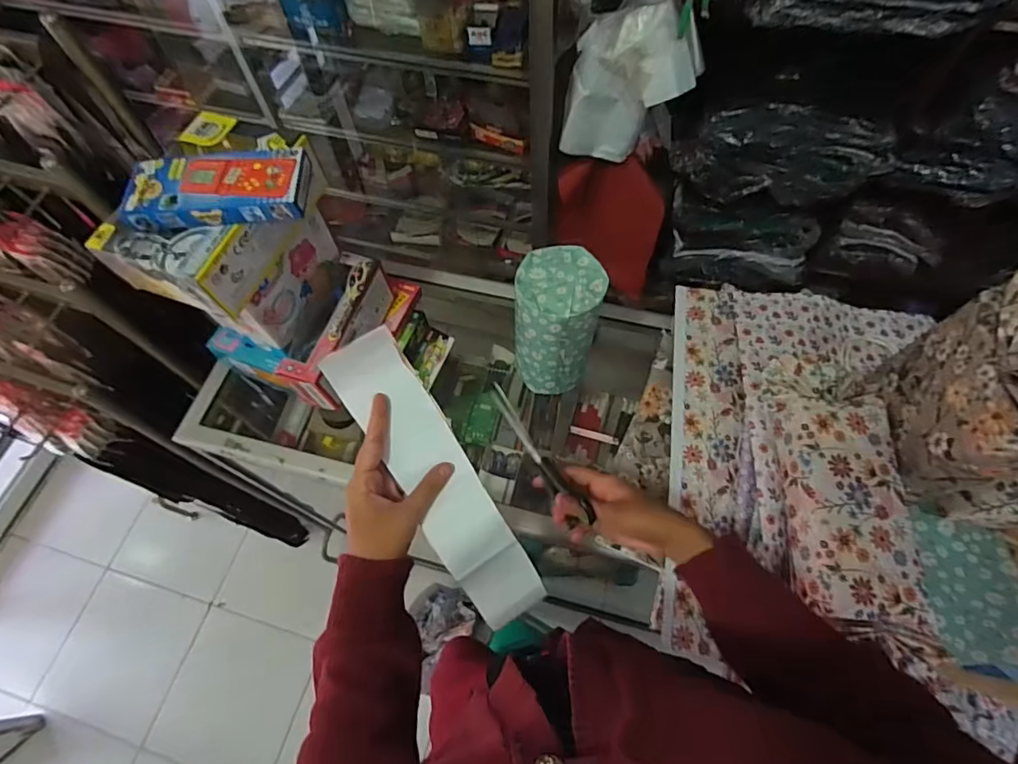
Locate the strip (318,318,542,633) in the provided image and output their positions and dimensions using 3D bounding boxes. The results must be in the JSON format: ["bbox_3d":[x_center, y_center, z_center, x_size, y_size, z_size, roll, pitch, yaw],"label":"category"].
[{"bbox_3d":[-0.058,0.082,0.434,0.061,0.032,0.264,-31,89,-12],"label":"strip"}]

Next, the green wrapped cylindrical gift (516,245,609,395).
[{"bbox_3d":[0.063,-0.076,0.694,0.100,0.185,0.101,-1,64,2],"label":"green wrapped cylindrical gift"}]

